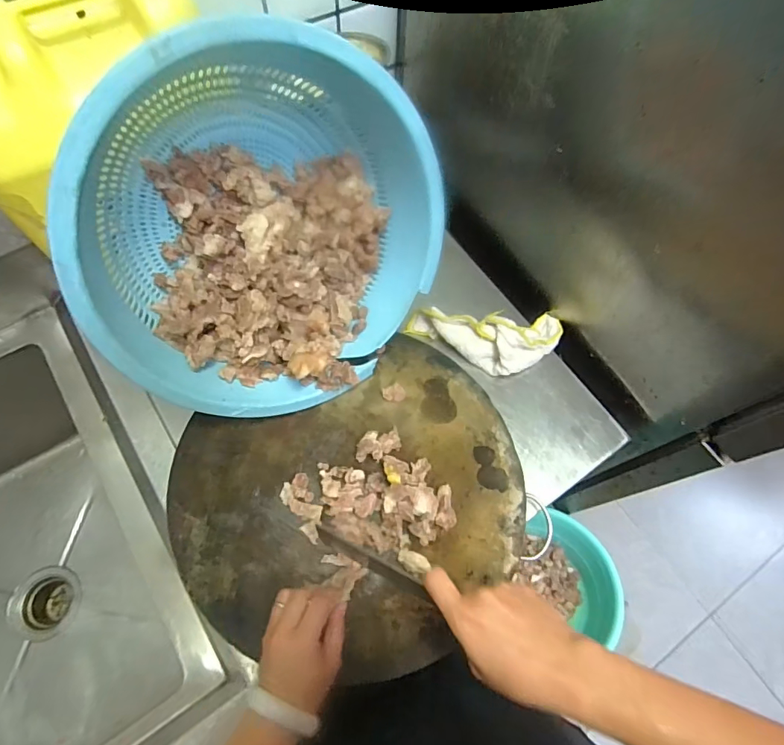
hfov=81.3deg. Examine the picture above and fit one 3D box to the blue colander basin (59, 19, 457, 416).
[{"bbox_3d":[-0.132,-0.139,0.510,0.365,0.399,0.150,-38,44,-9],"label":"blue colander basin"}]

